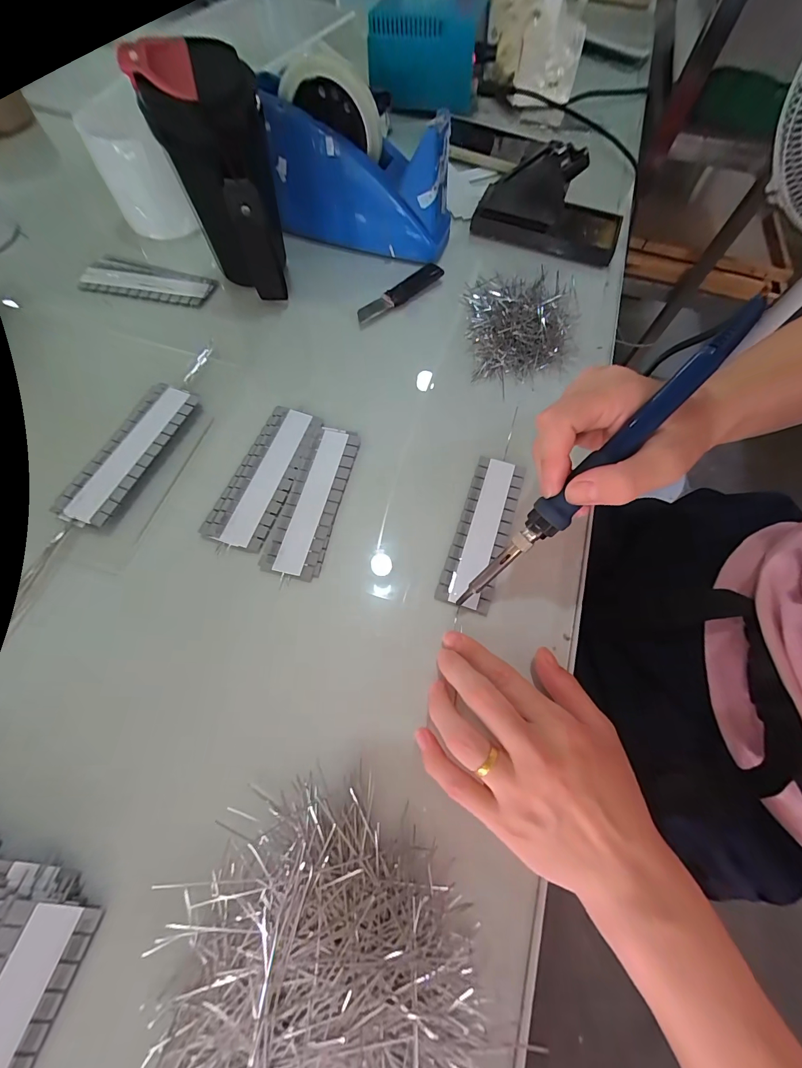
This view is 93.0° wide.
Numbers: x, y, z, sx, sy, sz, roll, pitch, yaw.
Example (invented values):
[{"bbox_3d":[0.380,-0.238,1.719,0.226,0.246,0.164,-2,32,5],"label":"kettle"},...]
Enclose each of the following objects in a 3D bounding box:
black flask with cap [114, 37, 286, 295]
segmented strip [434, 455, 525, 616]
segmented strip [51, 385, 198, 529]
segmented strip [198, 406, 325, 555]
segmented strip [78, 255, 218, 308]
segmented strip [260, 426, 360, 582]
[{"bbox_3d":[-0.145,-0.294,0.327,0.075,0.149,0.079,3,65,-2],"label":"black flask with cap"},{"bbox_3d":[0.063,-0.004,0.288,0.038,0.006,0.125,19,65,5],"label":"segmented strip"},{"bbox_3d":[-0.208,-0.064,0.295,0.039,0.014,0.129,21,66,6],"label":"segmented strip"},{"bbox_3d":[-0.106,-0.049,0.298,0.045,0.004,0.126,18,65,5],"label":"segmented strip"},{"bbox_3d":[-0.251,-0.251,0.380,0.125,0.010,0.045,12,65,2],"label":"segmented strip"},{"bbox_3d":[-0.067,-0.030,0.292,0.043,0.004,0.128,13,65,3],"label":"segmented strip"}]

